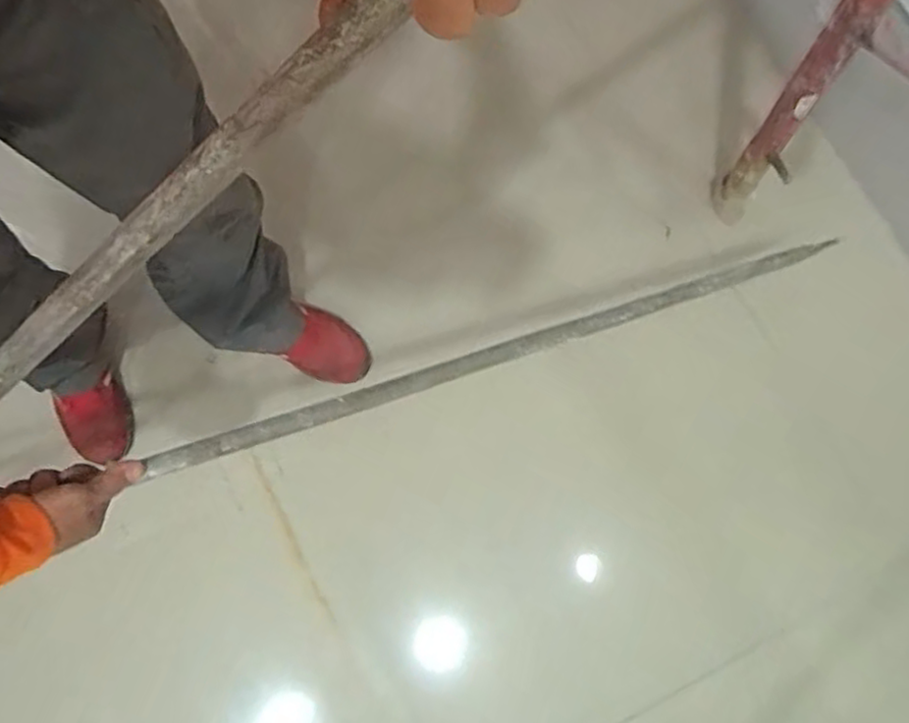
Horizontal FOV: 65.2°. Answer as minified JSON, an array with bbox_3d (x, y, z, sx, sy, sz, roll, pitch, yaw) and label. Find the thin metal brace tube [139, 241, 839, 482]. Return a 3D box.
[{"bbox_3d":[0.083,-0.019,0.749,0.777,0.027,0.025,-18,79,-19],"label":"thin metal brace tube"}]

